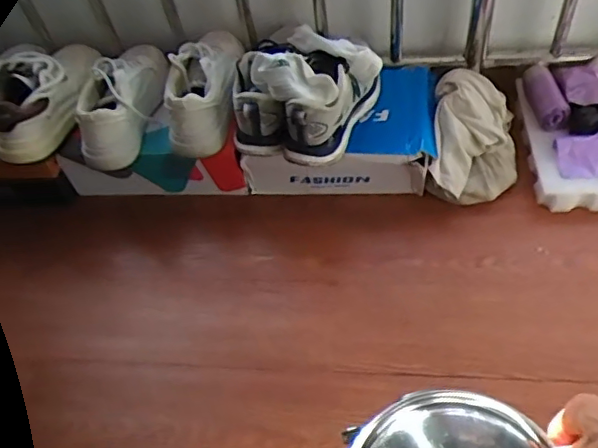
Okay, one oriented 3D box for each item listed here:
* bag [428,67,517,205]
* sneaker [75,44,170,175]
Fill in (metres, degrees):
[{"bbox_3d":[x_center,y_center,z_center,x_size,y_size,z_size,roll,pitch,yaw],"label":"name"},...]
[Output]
[{"bbox_3d":[0.298,-0.144,0.984,0.142,0.138,0.198,6,55,11],"label":"bag"},{"bbox_3d":[-0.292,-0.223,0.985,0.090,0.123,0.248,9,54,12],"label":"sneaker"}]

